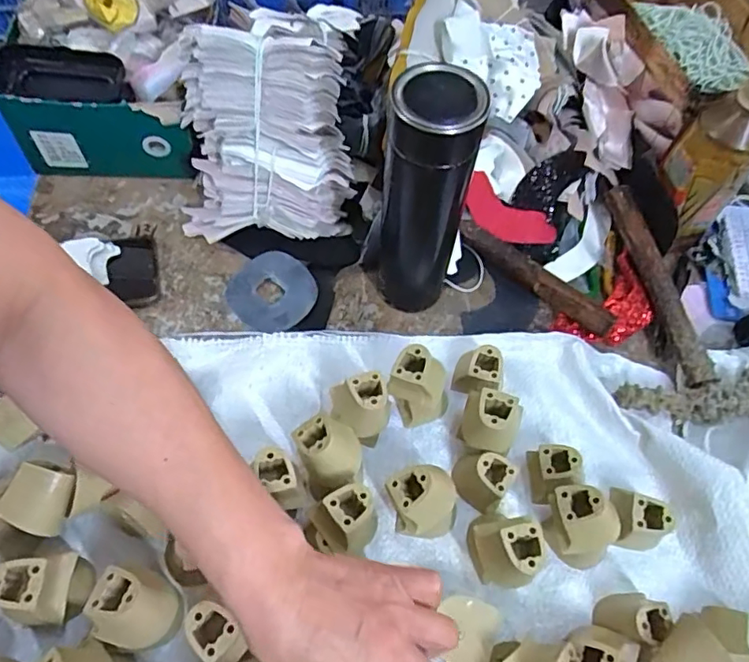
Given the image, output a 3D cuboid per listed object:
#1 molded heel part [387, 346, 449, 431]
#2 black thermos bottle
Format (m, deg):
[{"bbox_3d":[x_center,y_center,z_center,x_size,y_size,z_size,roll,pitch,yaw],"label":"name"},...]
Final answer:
[{"bbox_3d":[0.039,0.044,0.462,0.045,0.070,0.045,2,60,-3],"label":"molded heel part"},{"bbox_3d":[0.037,-0.093,0.451,0.063,0.225,0.057,9,60,1],"label":"black thermos bottle"}]

